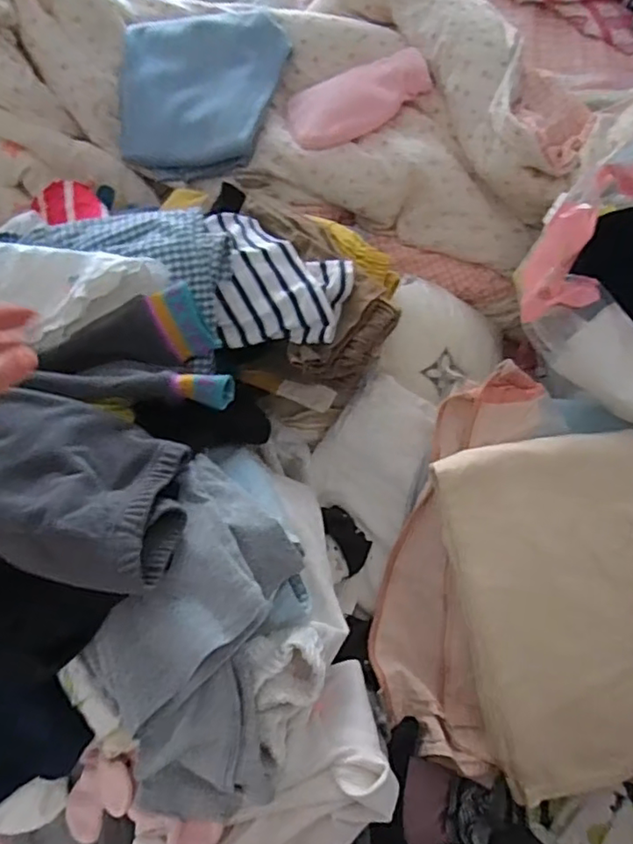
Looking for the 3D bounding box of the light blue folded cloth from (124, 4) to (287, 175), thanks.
[{"bbox_3d":[-0.147,-0.430,0.794,0.222,0.073,0.199,-4,72,1],"label":"light blue folded cloth"}]

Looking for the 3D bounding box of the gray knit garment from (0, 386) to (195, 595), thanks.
[{"bbox_3d":[-0.212,0.044,0.484,0.230,0.064,0.137,20,74,9],"label":"gray knit garment"}]

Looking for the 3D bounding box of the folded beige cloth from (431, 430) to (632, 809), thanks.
[{"bbox_3d":[0.244,0.187,0.579,0.197,0.022,0.340,-12,91,5],"label":"folded beige cloth"}]

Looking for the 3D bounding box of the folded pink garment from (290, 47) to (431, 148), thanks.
[{"bbox_3d":[0.054,-0.404,0.761,0.179,0.028,0.087,-17,87,7],"label":"folded pink garment"}]

